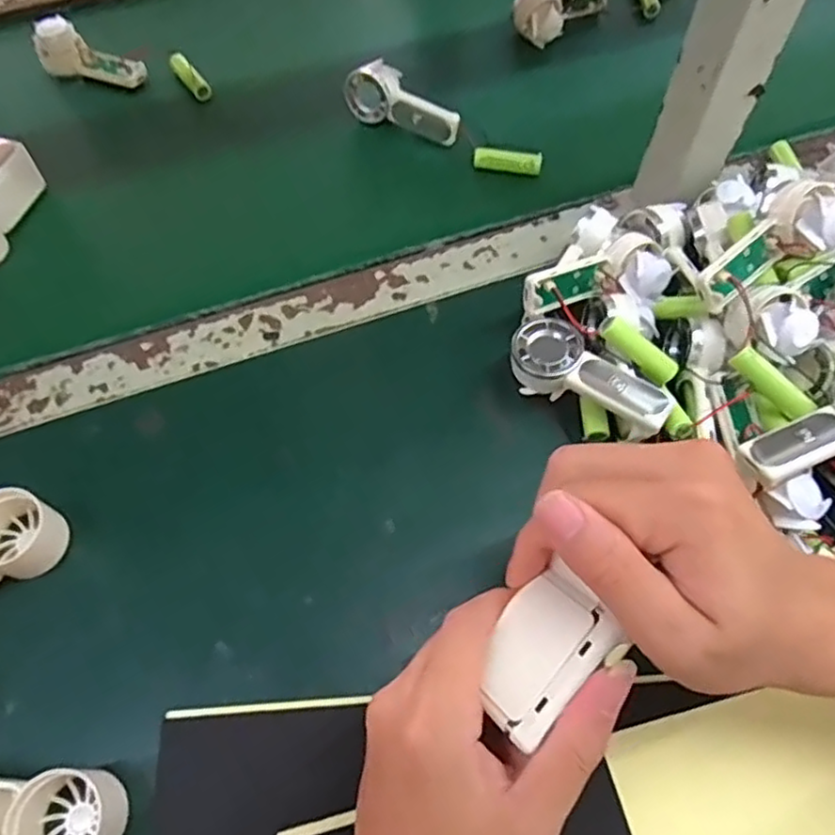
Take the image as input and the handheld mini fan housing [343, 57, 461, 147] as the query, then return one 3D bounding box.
[{"bbox_3d":[-0.013,-0.244,0.516,0.092,0.034,0.033,36,68,17],"label":"handheld mini fan housing"}]

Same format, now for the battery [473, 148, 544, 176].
[{"bbox_3d":[0.068,-0.193,0.500,0.051,0.012,0.012,8,63,4],"label":"battery"}]

